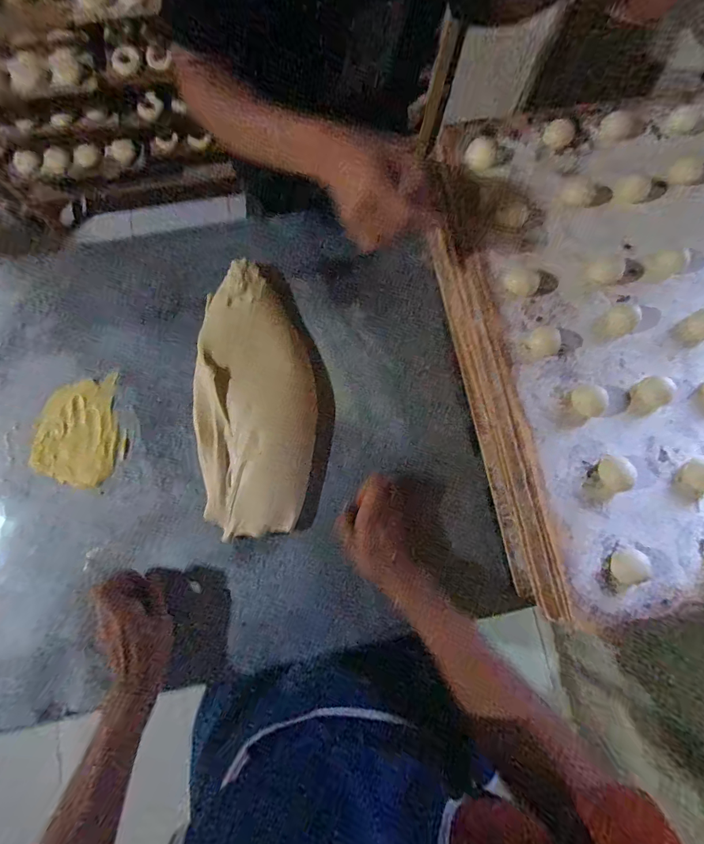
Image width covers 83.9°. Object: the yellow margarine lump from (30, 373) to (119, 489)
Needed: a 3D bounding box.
[{"bbox_3d":[-0.369,0.011,0.525,0.100,0.012,0.144,3,79,-1],"label":"yellow margarine lump"}]

